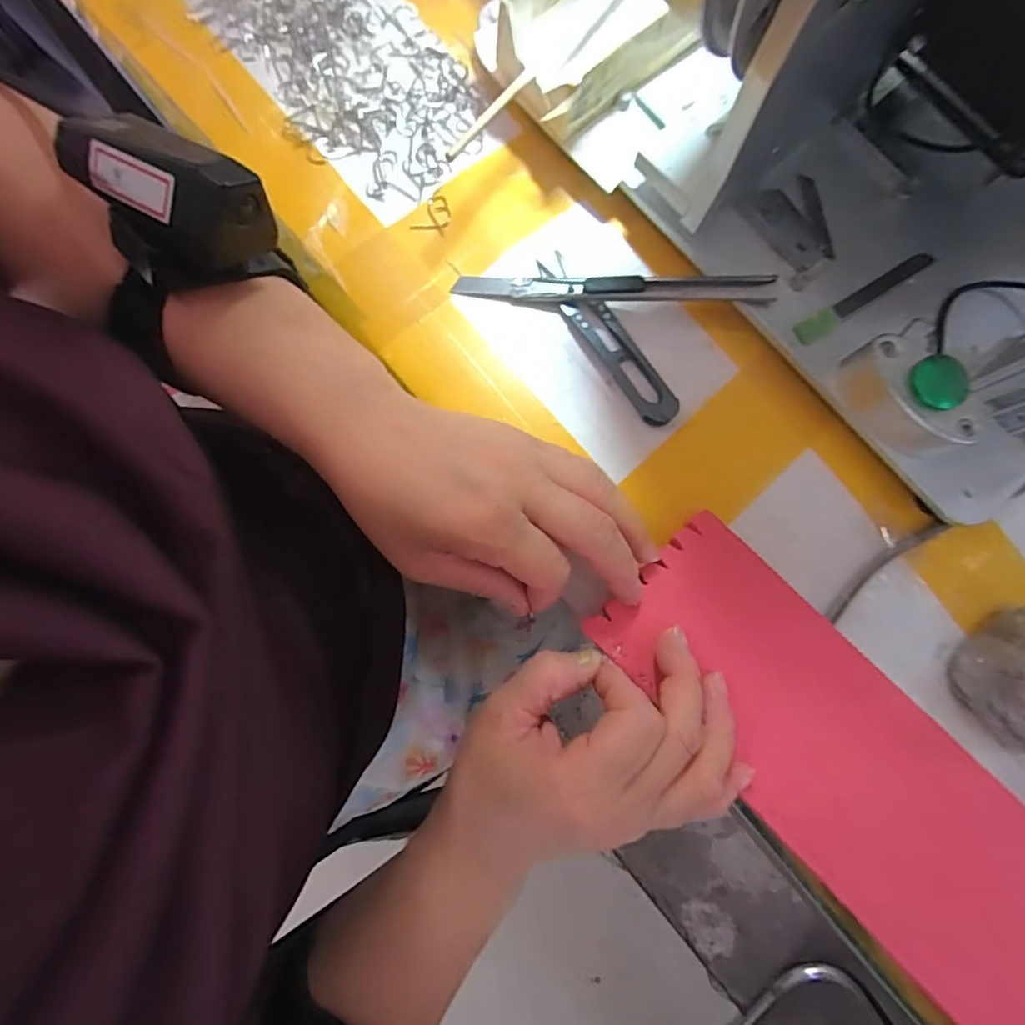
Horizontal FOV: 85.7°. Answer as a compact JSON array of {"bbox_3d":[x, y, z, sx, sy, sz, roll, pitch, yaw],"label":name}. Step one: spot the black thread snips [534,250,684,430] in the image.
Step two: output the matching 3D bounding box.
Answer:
[{"bbox_3d":[0.047,-0.085,0.270,0.021,0.009,0.100,-35,81,-7],"label":"black thread snips"}]

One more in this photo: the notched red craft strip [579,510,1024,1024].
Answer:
[{"bbox_3d":[0.186,0.155,0.218,0.082,0.008,0.363,-42,80,-8],"label":"notched red craft strip"}]

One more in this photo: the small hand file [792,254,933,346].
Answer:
[{"bbox_3d":[0.171,-0.104,0.265,0.083,0.004,0.012,-31,81,-6],"label":"small hand file"}]

